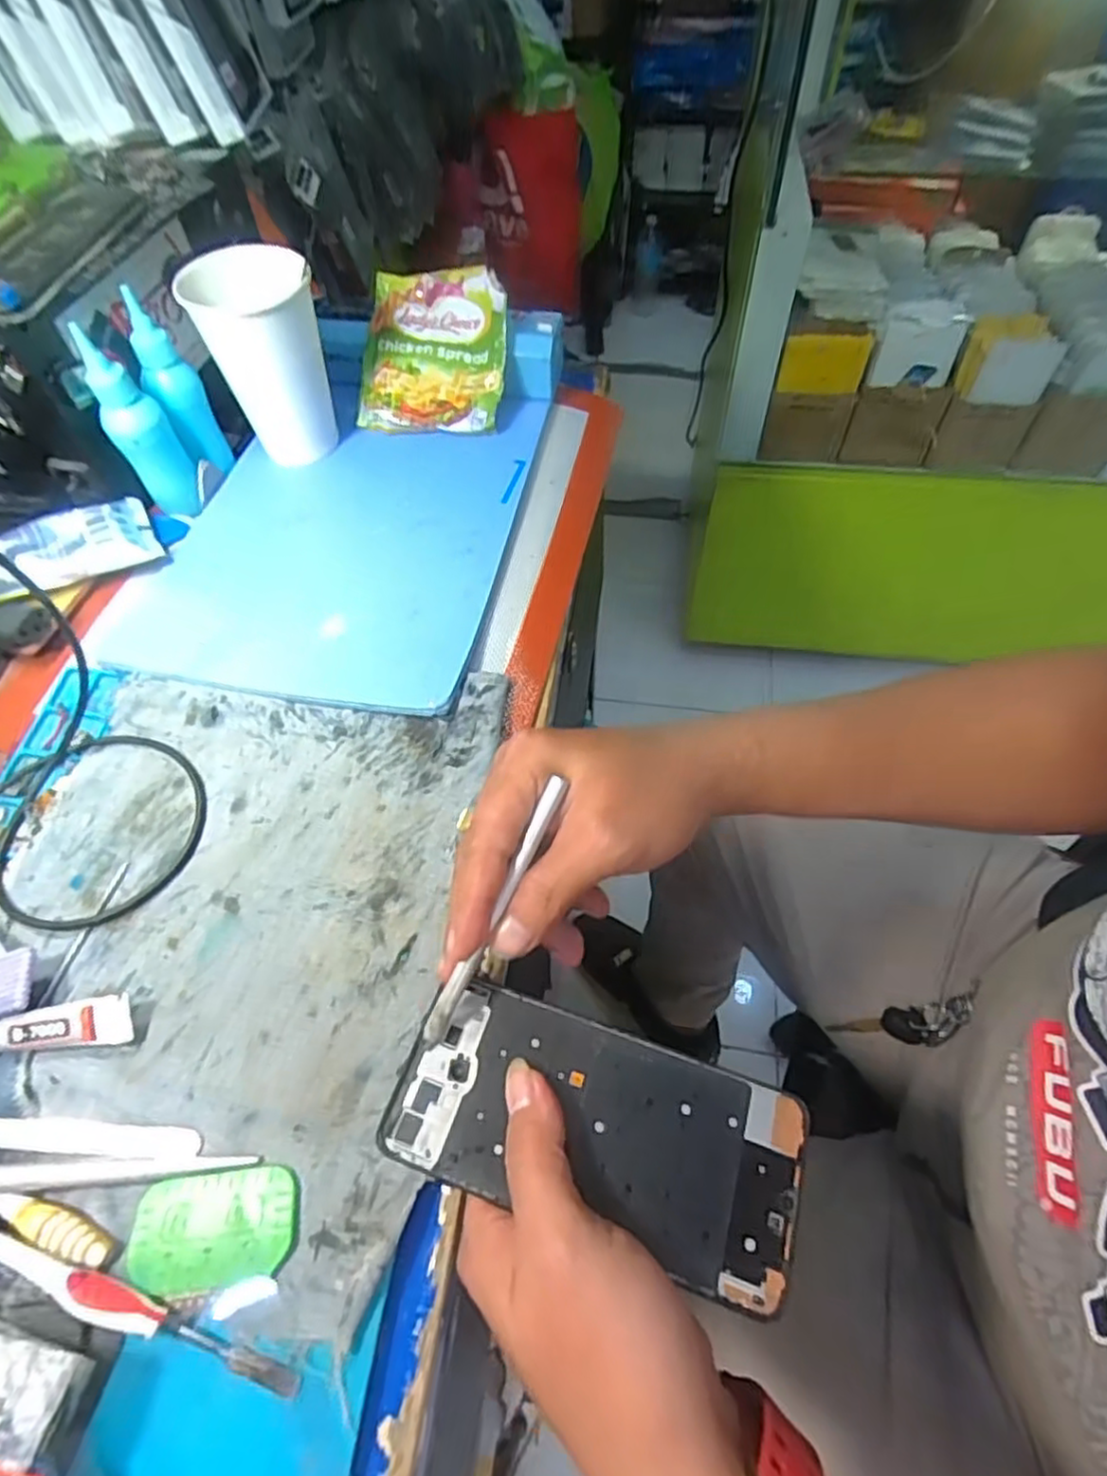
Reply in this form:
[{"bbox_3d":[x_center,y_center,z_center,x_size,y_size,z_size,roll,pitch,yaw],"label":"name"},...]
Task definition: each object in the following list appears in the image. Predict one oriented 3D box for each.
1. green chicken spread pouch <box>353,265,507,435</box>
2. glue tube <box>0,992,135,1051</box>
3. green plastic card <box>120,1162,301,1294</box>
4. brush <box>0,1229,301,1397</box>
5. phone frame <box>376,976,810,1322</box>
[{"bbox_3d":[-0.087,-0.276,0.486,0.103,0.020,0.111,7,88,5],"label":"green chicken spread pouch"},{"bbox_3d":[-0.204,0.118,0.280,0.056,0.010,0.017,-6,57,-2],"label":"glue tube"},{"bbox_3d":[-0.124,0.178,0.248,0.058,0.004,0.035,-7,57,-3],"label":"green plastic card"},{"bbox_3d":[-0.160,0.190,0.233,0.155,0.011,0.012,15,59,11],"label":"brush"},{"bbox_3d":[0.016,0.149,0.264,0.154,0.004,0.071,15,58,11],"label":"phone frame"}]

